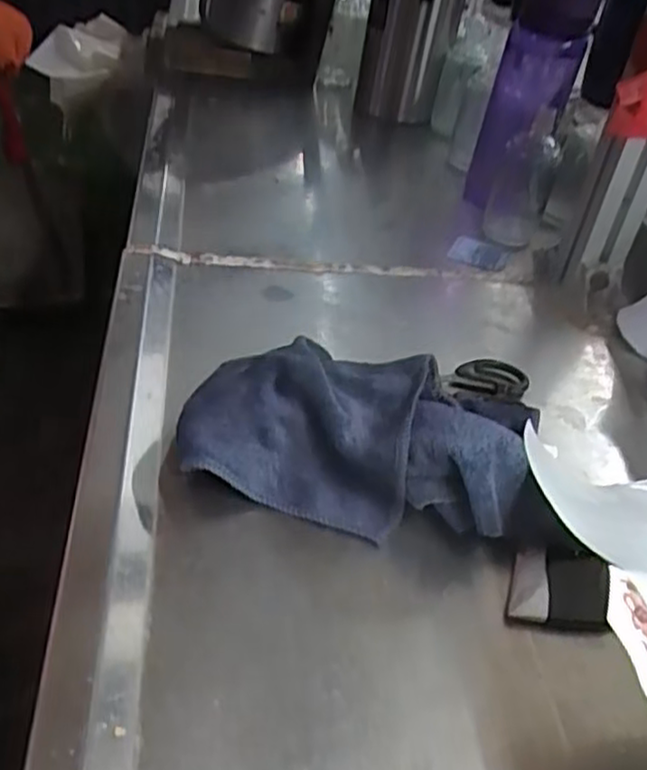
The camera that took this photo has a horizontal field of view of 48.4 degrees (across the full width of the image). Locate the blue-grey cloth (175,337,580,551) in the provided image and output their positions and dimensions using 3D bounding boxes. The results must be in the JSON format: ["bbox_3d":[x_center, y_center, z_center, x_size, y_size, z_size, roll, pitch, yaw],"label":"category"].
[{"bbox_3d":[0.029,0.025,0.441,0.215,0.058,0.129,15,42,9],"label":"blue-grey cloth"}]

